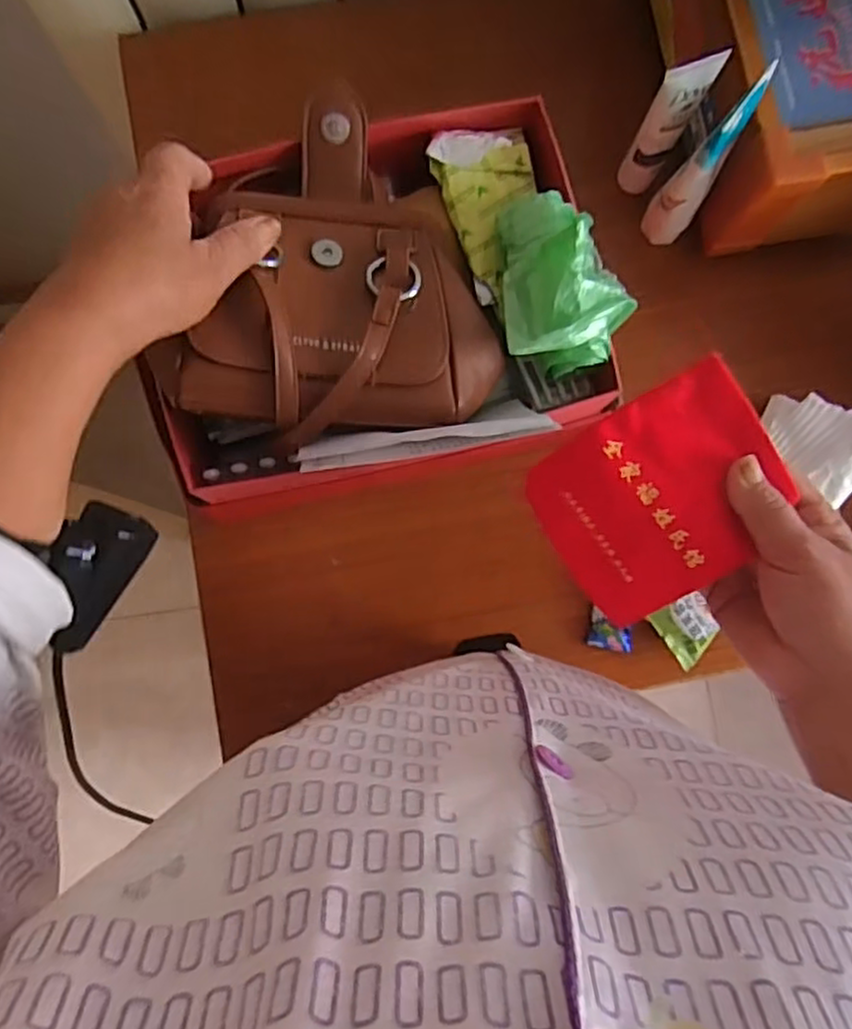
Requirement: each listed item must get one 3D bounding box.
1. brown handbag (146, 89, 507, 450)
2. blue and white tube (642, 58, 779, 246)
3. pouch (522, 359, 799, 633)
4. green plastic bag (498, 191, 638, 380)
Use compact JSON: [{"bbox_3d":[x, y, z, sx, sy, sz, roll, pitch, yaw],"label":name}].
[{"bbox_3d":[-0.058,-0.152,0.428,0.190,0.066,0.210,-7,85,-3],"label":"brown handbag"},{"bbox_3d":[0.196,-0.244,0.504,0.032,0.145,0.051,37,84,2],"label":"blue and white tube"},{"bbox_3d":[0.120,-0.008,0.361,0.116,0.011,0.098,-33,91,16],"label":"pouch"},{"bbox_3d":[0.085,-0.145,0.430,0.073,0.039,0.107,-1,85,-2],"label":"green plastic bag"}]

